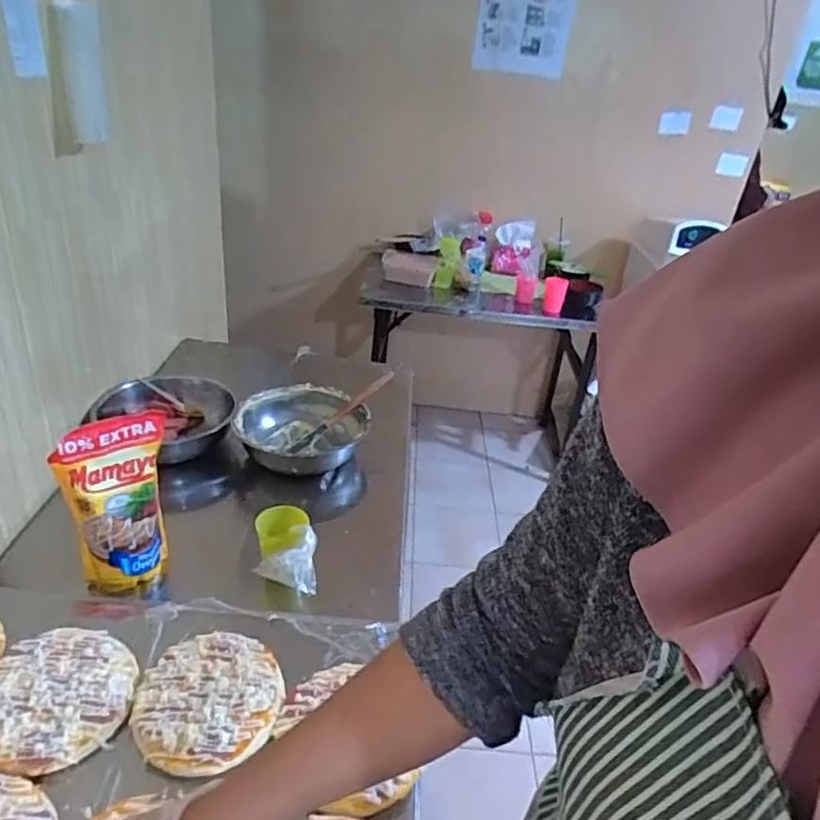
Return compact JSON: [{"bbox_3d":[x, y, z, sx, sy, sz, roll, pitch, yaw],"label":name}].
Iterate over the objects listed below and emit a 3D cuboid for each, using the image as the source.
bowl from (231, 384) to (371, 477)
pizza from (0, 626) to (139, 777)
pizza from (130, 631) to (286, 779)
[{"bbox_3d":[-0.209,0.046,1.193,0.253,0.089,0.249,3,28,-2],"label":"bowl"},{"bbox_3d":[-0.364,0.289,0.615,0.147,0.014,0.147,6,36,-4],"label":"pizza"},{"bbox_3d":[-0.210,0.304,0.631,0.146,0.028,0.139,3,28,-2],"label":"pizza"}]

